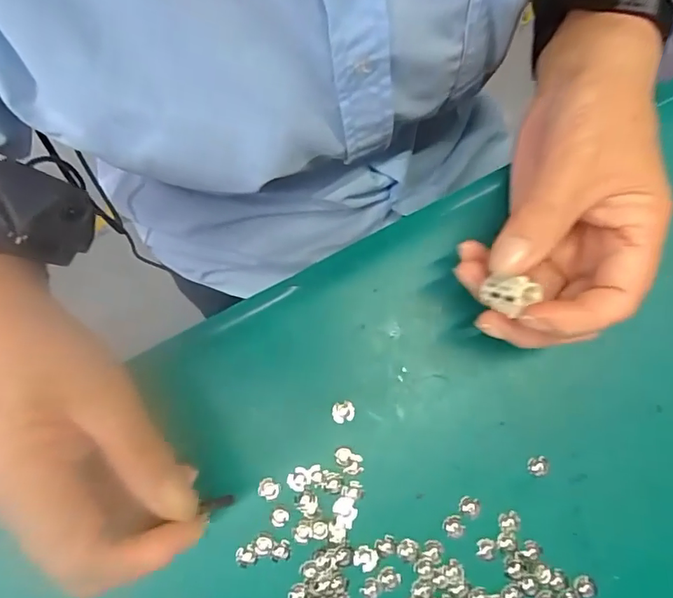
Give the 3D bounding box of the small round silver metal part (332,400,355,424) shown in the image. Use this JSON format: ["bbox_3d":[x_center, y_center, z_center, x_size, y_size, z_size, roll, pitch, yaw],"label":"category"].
[{"bbox_3d":[0.003,0.056,0.251,0.011,0.004,0.010,0,79,-1],"label":"small round silver metal part"}]

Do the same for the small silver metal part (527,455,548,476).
[{"bbox_3d":[0.100,0.083,0.248,0.010,0.004,0.010,-1,79,-1],"label":"small silver metal part"}]

